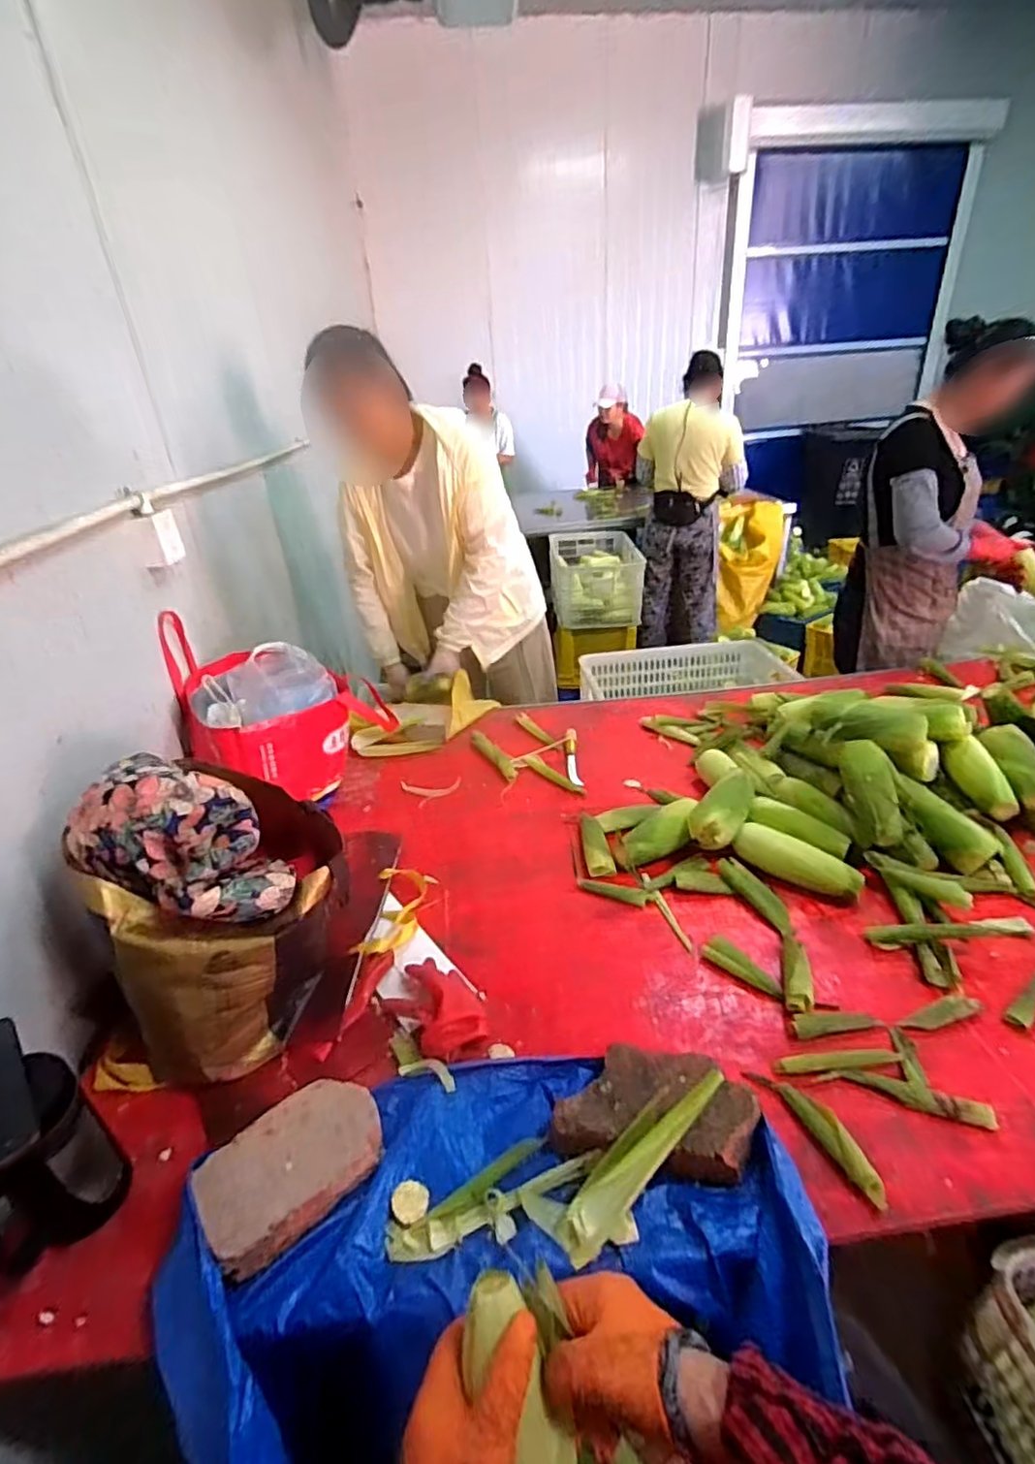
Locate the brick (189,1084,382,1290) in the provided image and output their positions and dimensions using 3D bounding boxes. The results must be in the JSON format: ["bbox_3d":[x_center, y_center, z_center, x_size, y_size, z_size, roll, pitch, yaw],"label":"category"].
[{"bbox_3d":[-0.231,0.449,0.649,0.179,0.046,0.119,-26,36,-33],"label":"brick"}]

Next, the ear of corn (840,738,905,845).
[{"bbox_3d":[0.617,0.105,1.075,0.070,0.066,0.199,-2,64,3],"label":"ear of corn"}]

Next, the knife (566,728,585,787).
[{"bbox_3d":[0.127,0.056,1.411,0.029,0.029,0.225,-3,29,2],"label":"knife"}]

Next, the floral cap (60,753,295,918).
[{"bbox_3d":[-0.388,0.127,0.755,0.286,0.151,0.183,11,32,24],"label":"floral cap"}]

